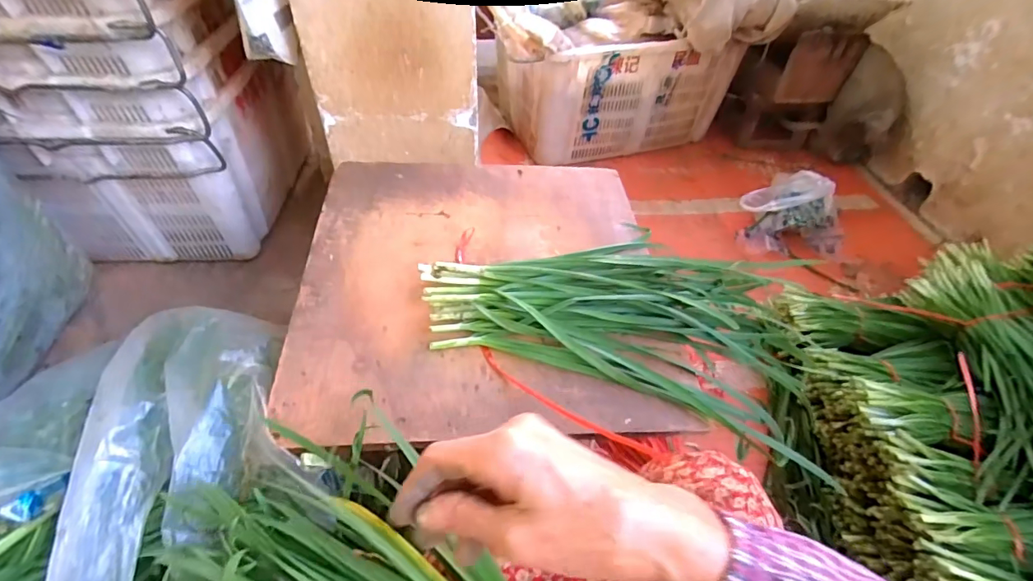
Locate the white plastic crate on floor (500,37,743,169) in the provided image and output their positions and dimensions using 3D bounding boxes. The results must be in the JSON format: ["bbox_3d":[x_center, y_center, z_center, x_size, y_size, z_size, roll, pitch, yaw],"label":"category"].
[{"bbox_3d":[0.277,-0.608,1.409,0.607,0.319,0.365,-8,48,-11],"label":"white plastic crate on floor"}]

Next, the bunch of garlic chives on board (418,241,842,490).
[{"bbox_3d":[0.120,0.018,0.554,0.431,0.078,0.241,13,48,8],"label":"bunch of garlic chives on board"}]

